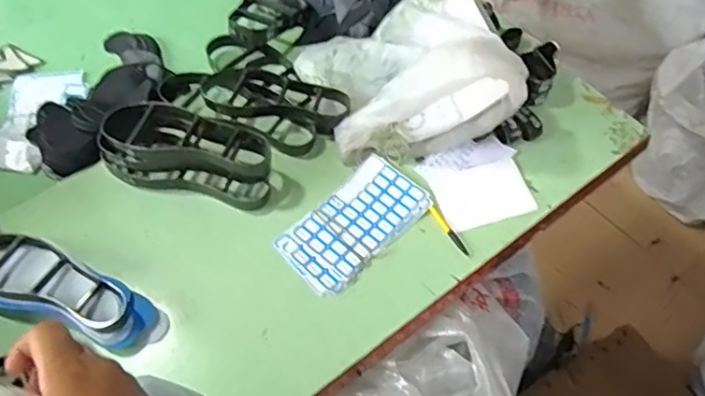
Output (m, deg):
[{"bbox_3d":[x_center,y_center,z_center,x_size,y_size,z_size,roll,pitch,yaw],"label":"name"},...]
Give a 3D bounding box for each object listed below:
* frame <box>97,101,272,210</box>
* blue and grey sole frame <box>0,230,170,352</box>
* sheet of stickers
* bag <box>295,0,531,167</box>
[{"bbox_3d":[-0.261,-0.087,0.930,0.275,0.090,0.147,12,70,2],"label":"frame"},{"bbox_3d":[-0.398,0.137,0.825,0.284,0.080,0.108,24,71,6],"label":"blue and grey sole frame"},{"bbox_3d":[0.003,0.040,0.933,0.130,0.006,0.240,41,68,16],"label":"sheet of stickers"},{"bbox_3d":[0.094,-0.226,0.964,0.310,0.170,0.287,-24,73,-10],"label":"bag"}]

